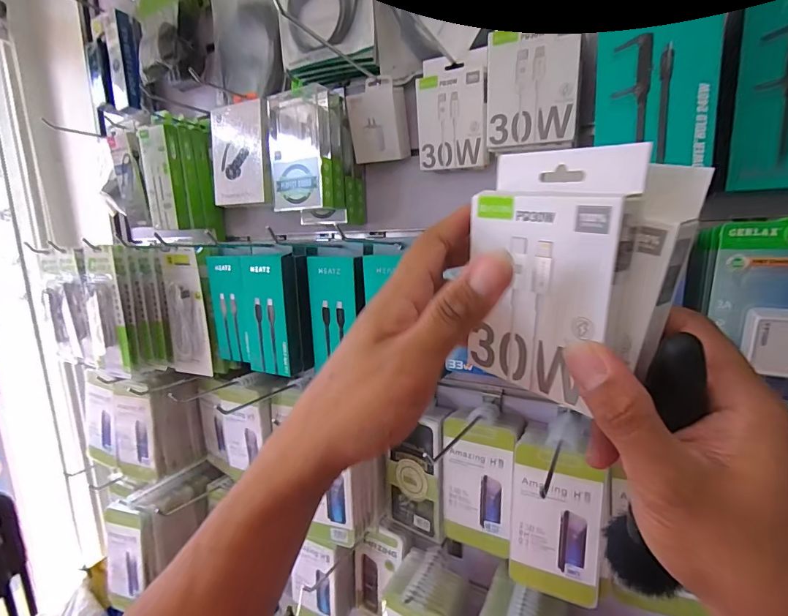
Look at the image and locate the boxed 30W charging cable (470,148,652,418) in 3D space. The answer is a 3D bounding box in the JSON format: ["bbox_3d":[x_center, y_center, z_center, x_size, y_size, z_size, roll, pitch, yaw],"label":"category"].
[{"bbox_3d":[0.077,-0.017,0.211,0.023,0.118,0.082,-10,13,-35],"label":"boxed 30W charging cable"}]

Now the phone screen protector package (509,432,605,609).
[{"bbox_3d":[0.172,0.222,0.441,0.089,0.179,0.016,3,12,26],"label":"phone screen protector package"}]

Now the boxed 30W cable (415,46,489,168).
[{"bbox_3d":[0.071,-0.227,0.483,0.086,0.121,0.024,7,22,31],"label":"boxed 30W cable"}]

